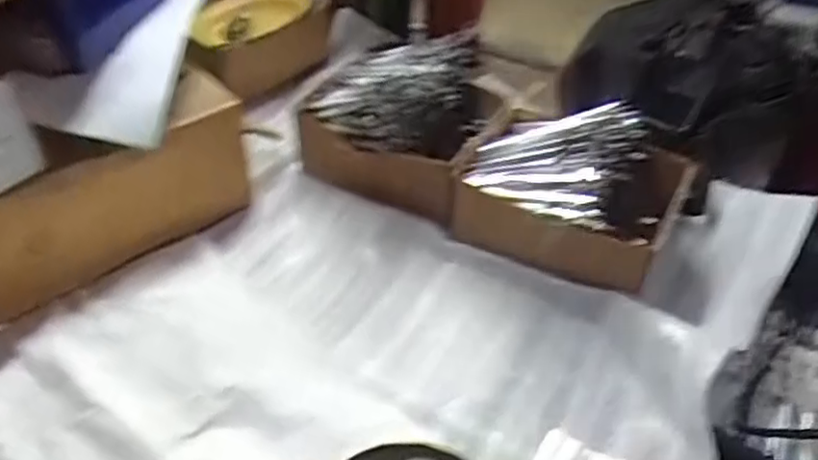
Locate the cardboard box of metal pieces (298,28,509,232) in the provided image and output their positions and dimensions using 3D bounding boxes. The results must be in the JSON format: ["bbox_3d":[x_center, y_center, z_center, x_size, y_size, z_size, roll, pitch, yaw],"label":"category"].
[{"bbox_3d":[-0.006,-0.102,0.584,0.150,0.117,0.140,21,46,19],"label":"cardboard box of metal pieces"}]

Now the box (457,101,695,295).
[{"bbox_3d":[0.128,-0.033,0.532,0.167,0.098,0.131,20,45,18],"label":"box"}]

